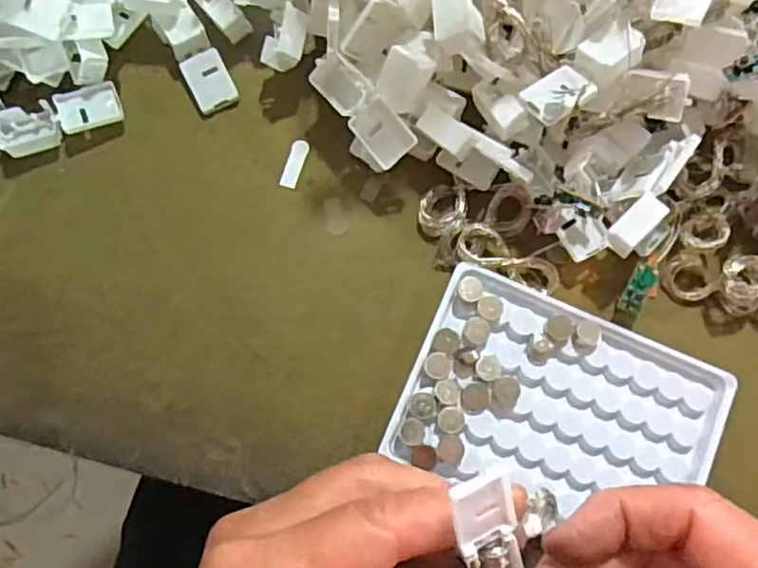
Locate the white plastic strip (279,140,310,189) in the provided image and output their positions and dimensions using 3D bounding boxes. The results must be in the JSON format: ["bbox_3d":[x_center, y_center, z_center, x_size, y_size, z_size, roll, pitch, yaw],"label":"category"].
[{"bbox_3d":[-0.039,-0.056,0.303,0.008,0.004,0.023,19,79,2],"label":"white plastic strip"}]

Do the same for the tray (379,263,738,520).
[{"bbox_3d":[0.078,0.052,0.280,0.129,0.010,0.086,22,79,2],"label":"tray"}]

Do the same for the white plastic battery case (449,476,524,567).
[{"bbox_3d":[0.035,0.077,0.203,0.019,0.008,0.046,-16,117,-2],"label":"white plastic battery case"}]

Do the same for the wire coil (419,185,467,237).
[{"bbox_3d":[0.029,-0.034,0.296,0.021,0.007,0.023,0,79,-2],"label":"wire coil"}]

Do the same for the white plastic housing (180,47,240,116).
[{"bbox_3d":[-0.079,-0.095,0.308,0.019,0.006,0.027,-27,81,-7],"label":"white plastic housing"}]

